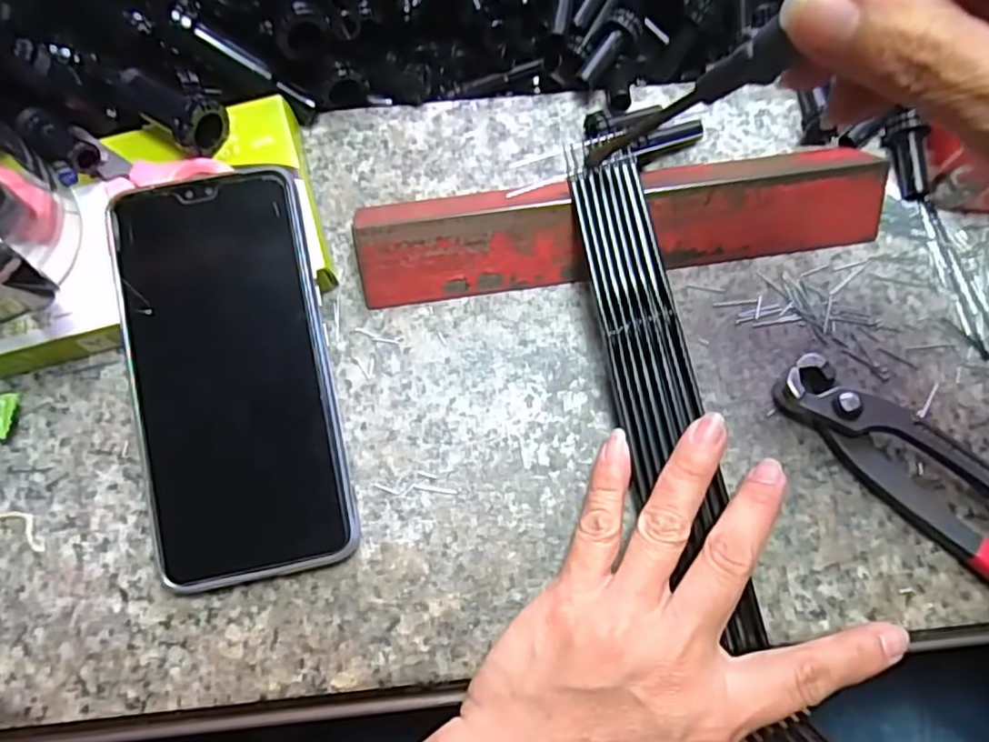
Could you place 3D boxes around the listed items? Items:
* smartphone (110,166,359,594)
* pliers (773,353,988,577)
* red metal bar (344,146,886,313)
[{"bbox_3d":[-0.102,0.001,0.251,0.074,0.006,0.155,-11,84,-3],"label":"smartphone"},{"bbox_3d":[0.198,0.059,0.251,0.196,0.016,0.043,41,78,10],"label":"pliers"},{"bbox_3d":[0.055,-0.069,0.283,0.227,0.027,0.047,-8,74,-3],"label":"red metal bar"}]

